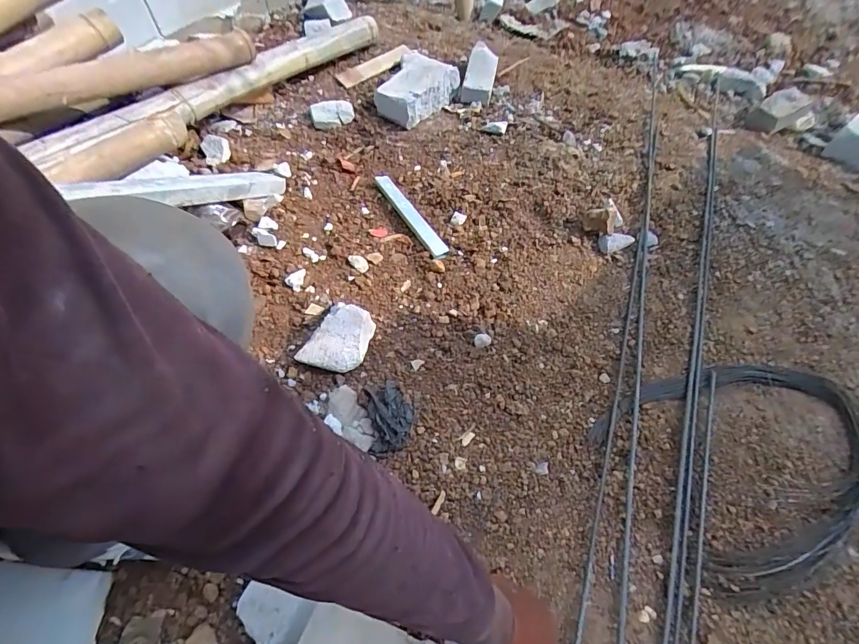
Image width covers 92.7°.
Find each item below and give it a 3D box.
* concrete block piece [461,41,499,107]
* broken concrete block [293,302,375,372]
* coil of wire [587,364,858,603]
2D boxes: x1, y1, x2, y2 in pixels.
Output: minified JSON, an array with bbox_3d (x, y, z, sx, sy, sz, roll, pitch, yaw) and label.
[{"bbox_3d":[0.129,-0.644,1.052,0.087,0.063,0.219,11,59,4],"label":"concrete block piece"},{"bbox_3d":[-0.148,0.029,0.659,0.091,0.072,0.109,20,60,10],"label":"broken concrete block"},{"bbox_3d":[0.472,0.173,0.591,0.396,0.039,0.279,-24,63,-16],"label":"coil of wire"}]

